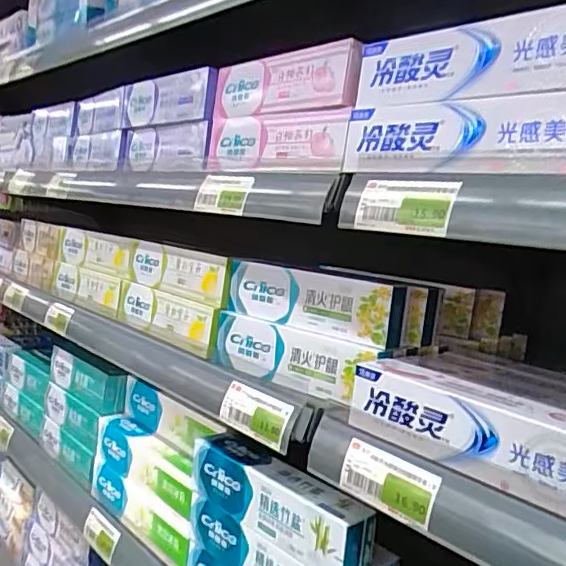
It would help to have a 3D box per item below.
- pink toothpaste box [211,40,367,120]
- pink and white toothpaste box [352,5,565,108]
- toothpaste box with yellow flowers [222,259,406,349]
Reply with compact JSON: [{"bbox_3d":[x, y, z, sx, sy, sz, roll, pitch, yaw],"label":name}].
[{"bbox_3d":[-0.002,-0.188,0.544,0.027,0.053,0.205,0,9,-43],"label":"pink toothpaste box"},{"bbox_3d":[0.149,-0.149,0.381,0.038,0.050,0.229,0,9,-45],"label":"pink and white toothpaste box"},{"bbox_3d":[0.024,0.017,0.555,0.203,0.056,0.033,11,8,40],"label":"toothpaste box with yellow flowers"}]

